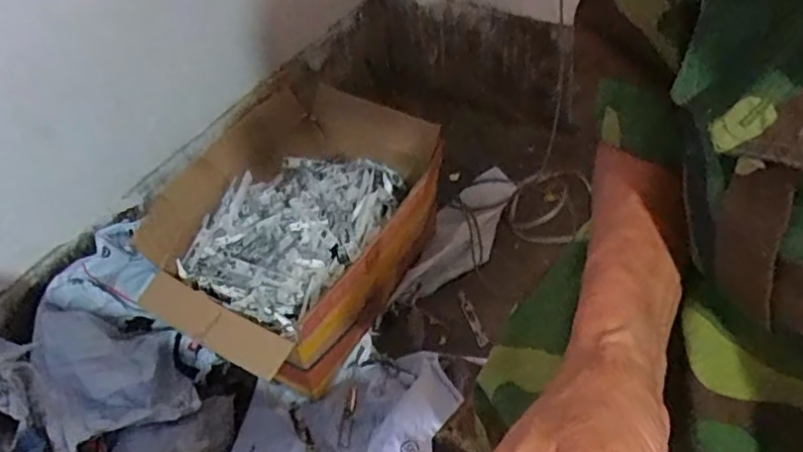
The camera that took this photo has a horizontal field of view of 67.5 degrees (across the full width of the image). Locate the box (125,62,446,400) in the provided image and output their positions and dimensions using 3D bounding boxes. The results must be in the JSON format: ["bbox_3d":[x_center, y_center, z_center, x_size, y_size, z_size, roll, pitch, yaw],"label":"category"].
[{"bbox_3d":[-0.171,-0.009,1.079,0.388,0.221,0.571,22,54,24],"label":"box"}]

